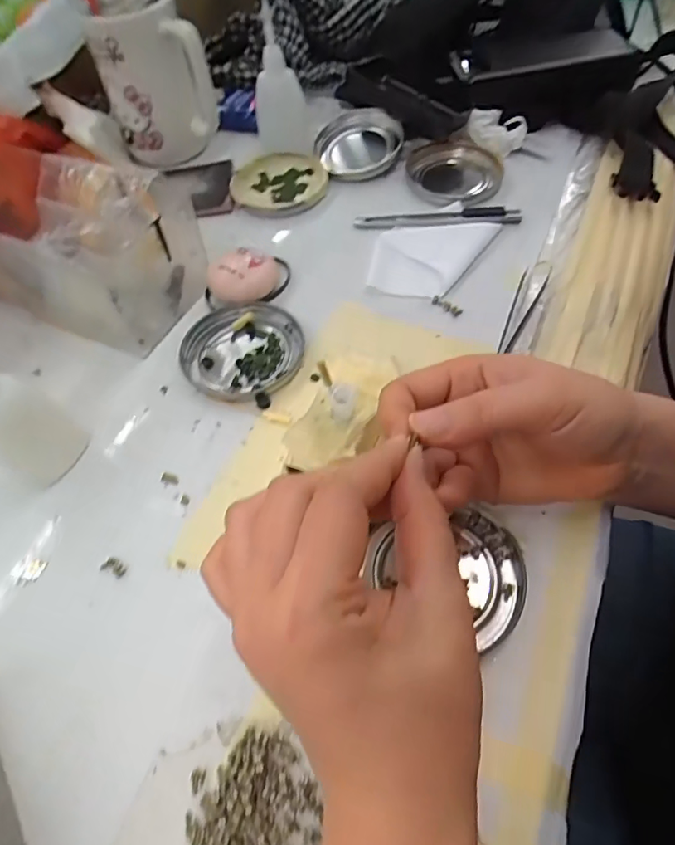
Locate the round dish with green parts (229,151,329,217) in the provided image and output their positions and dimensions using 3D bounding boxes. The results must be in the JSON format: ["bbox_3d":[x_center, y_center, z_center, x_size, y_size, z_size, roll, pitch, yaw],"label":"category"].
[{"bbox_3d":[-0.049,-0.204,0.434,0.080,0.008,0.076,-2,57,3],"label":"round dish with green parts"}]

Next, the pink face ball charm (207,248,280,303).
[{"bbox_3d":[-0.066,-0.101,0.359,0.046,0.023,0.039,0,57,4],"label":"pink face ball charm"}]

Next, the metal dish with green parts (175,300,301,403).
[{"bbox_3d":[-0.063,-0.048,0.335,0.076,0.007,0.074,-2,57,3],"label":"metal dish with green parts"}]

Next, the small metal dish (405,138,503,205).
[{"bbox_3d":[0.096,-0.208,0.431,0.078,0.015,0.084,-2,57,3],"label":"small metal dish"}]

